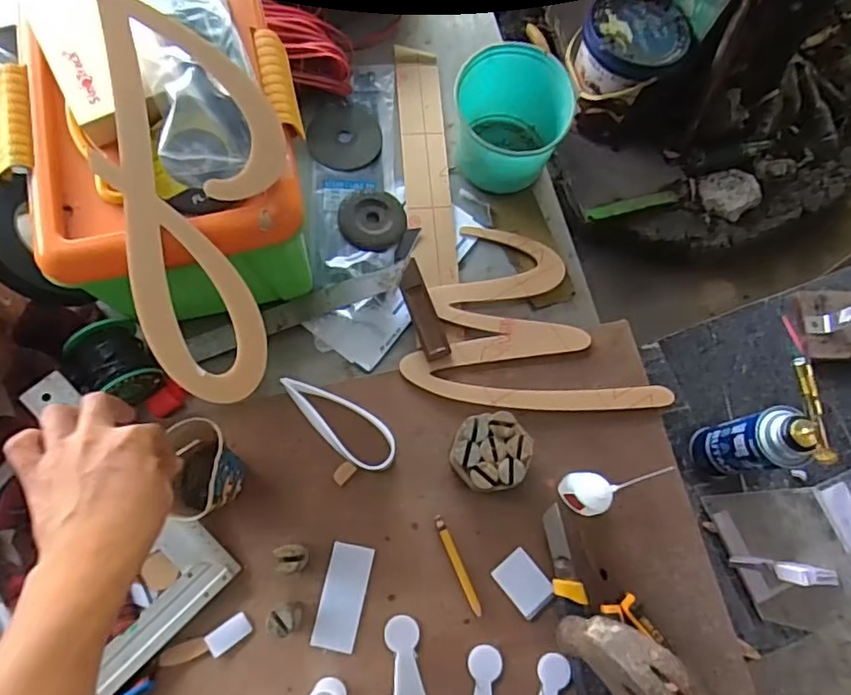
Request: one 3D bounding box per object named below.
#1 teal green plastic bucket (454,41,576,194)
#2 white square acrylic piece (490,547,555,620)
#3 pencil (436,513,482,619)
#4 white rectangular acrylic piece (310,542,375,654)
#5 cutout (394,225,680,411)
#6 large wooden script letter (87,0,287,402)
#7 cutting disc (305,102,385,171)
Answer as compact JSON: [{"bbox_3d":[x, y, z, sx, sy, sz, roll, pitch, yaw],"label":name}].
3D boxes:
[{"bbox_3d":[0.095,-0.248,0.673,0.108,0.103,0.120,0,72,-2],"label":"teal green plastic bucket"},{"bbox_3d":[0.094,0.225,0.575,0.039,0.007,0.054,-37,77,-12],"label":"white square acrylic piece"},{"bbox_3d":[0.032,0.208,0.576,0.010,0.004,0.097,-22,74,-8],"label":"pencil"},{"bbox_3d":[-0.077,0.234,0.567,0.041,0.005,0.092,12,72,2],"label":"white rectangular acrylic piece"},{"bbox_3d":[0.133,-0.019,0.646,0.262,0.010,0.208,18,73,4],"label":"cutout"},{"bbox_3d":[-0.191,-0.121,0.475,0.145,0.012,0.315,3,87,-7],"label":"large wooden script letter"},{"bbox_3d":[-0.096,-0.252,0.719,0.086,0.004,0.093,1,72,-2],"label":"cutting disc"}]

